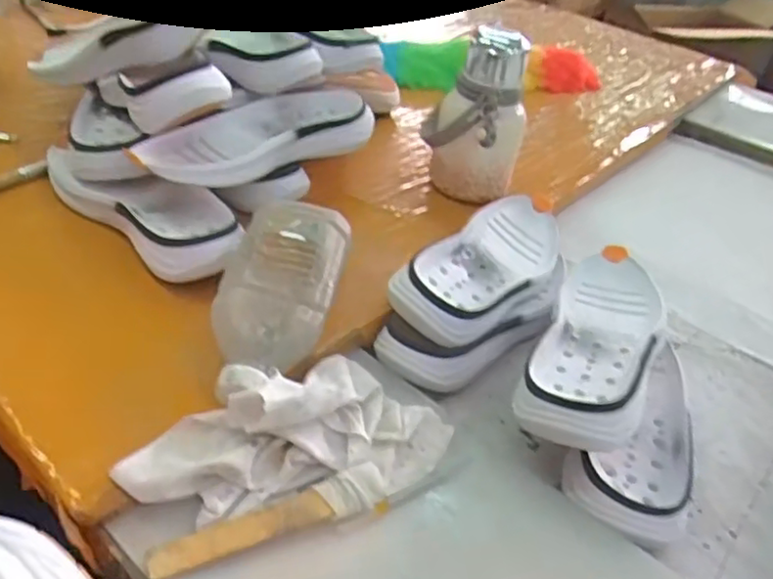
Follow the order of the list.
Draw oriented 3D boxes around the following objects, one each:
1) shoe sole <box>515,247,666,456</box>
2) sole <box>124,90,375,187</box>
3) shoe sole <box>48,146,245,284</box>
[{"bbox_3d":[0.191,0.045,0.586,0.091,0.060,0.237,19,37,17],"label":"shoe sole"},{"bbox_3d":[-0.134,-0.161,0.682,0.256,0.040,0.097,-22,44,-34],"label":"sole"},{"bbox_3d":[-0.236,-0.080,0.644,0.266,0.044,0.093,33,43,33],"label":"shoe sole"}]

